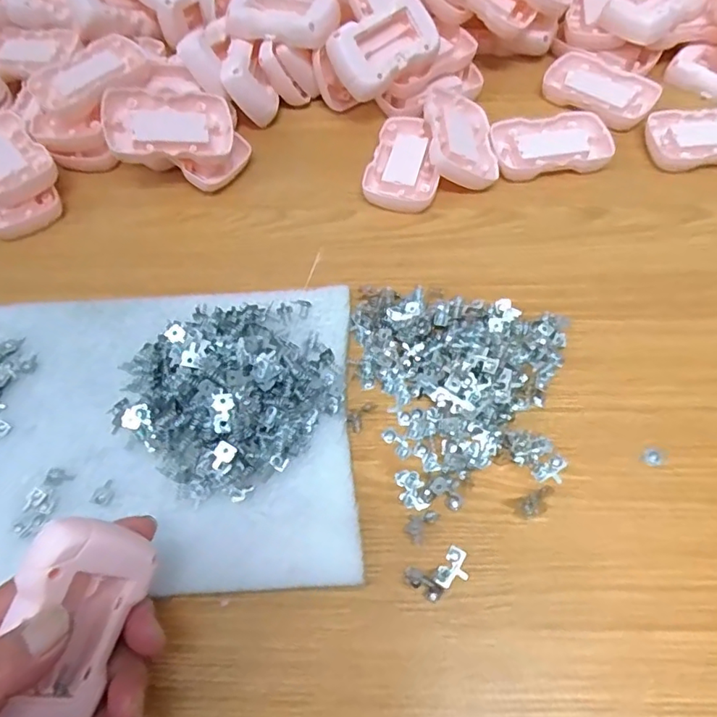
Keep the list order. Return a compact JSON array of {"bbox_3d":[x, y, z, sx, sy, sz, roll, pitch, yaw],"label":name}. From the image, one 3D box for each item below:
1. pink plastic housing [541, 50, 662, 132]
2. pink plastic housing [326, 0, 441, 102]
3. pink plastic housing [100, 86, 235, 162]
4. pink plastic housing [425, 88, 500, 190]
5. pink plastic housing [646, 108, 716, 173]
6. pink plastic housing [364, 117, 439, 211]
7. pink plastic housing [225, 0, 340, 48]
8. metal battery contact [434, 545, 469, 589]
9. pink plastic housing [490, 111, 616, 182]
[{"bbox_3d":[0.200,-0.224,0.466,0.089,0.019,0.060,29,66,17],"label":"pink plastic housing"},{"bbox_3d":[0.020,-0.245,0.436,0.090,0.026,0.052,-37,101,-14],"label":"pink plastic housing"},{"bbox_3d":[-0.139,-0.172,0.410,0.090,0.015,0.056,-1,81,-15],"label":"pink plastic housing"},{"bbox_3d":[0.077,-0.173,0.433,0.057,0.017,0.090,14,56,-22],"label":"pink plastic housing"},{"bbox_3d":[0.273,-0.171,0.435,0.091,0.012,0.060,-3,61,1],"label":"pink plastic housing"},{"bbox_3d":[0.038,-0.152,0.435,0.052,0.018,0.093,12,62,9],"label":"pink plastic housing"},{"bbox_3d":[-0.063,-0.275,0.448,0.087,0.022,0.052,17,63,12],"label":"pink plastic housing"},{"bbox_3d":[0.050,0.109,0.287,0.014,0.004,0.021,27,66,17],"label":"metal battery contact"},{"bbox_3d":[0.150,-0.166,0.436,0.089,0.016,0.057,-6,61,-1],"label":"pink plastic housing"}]

